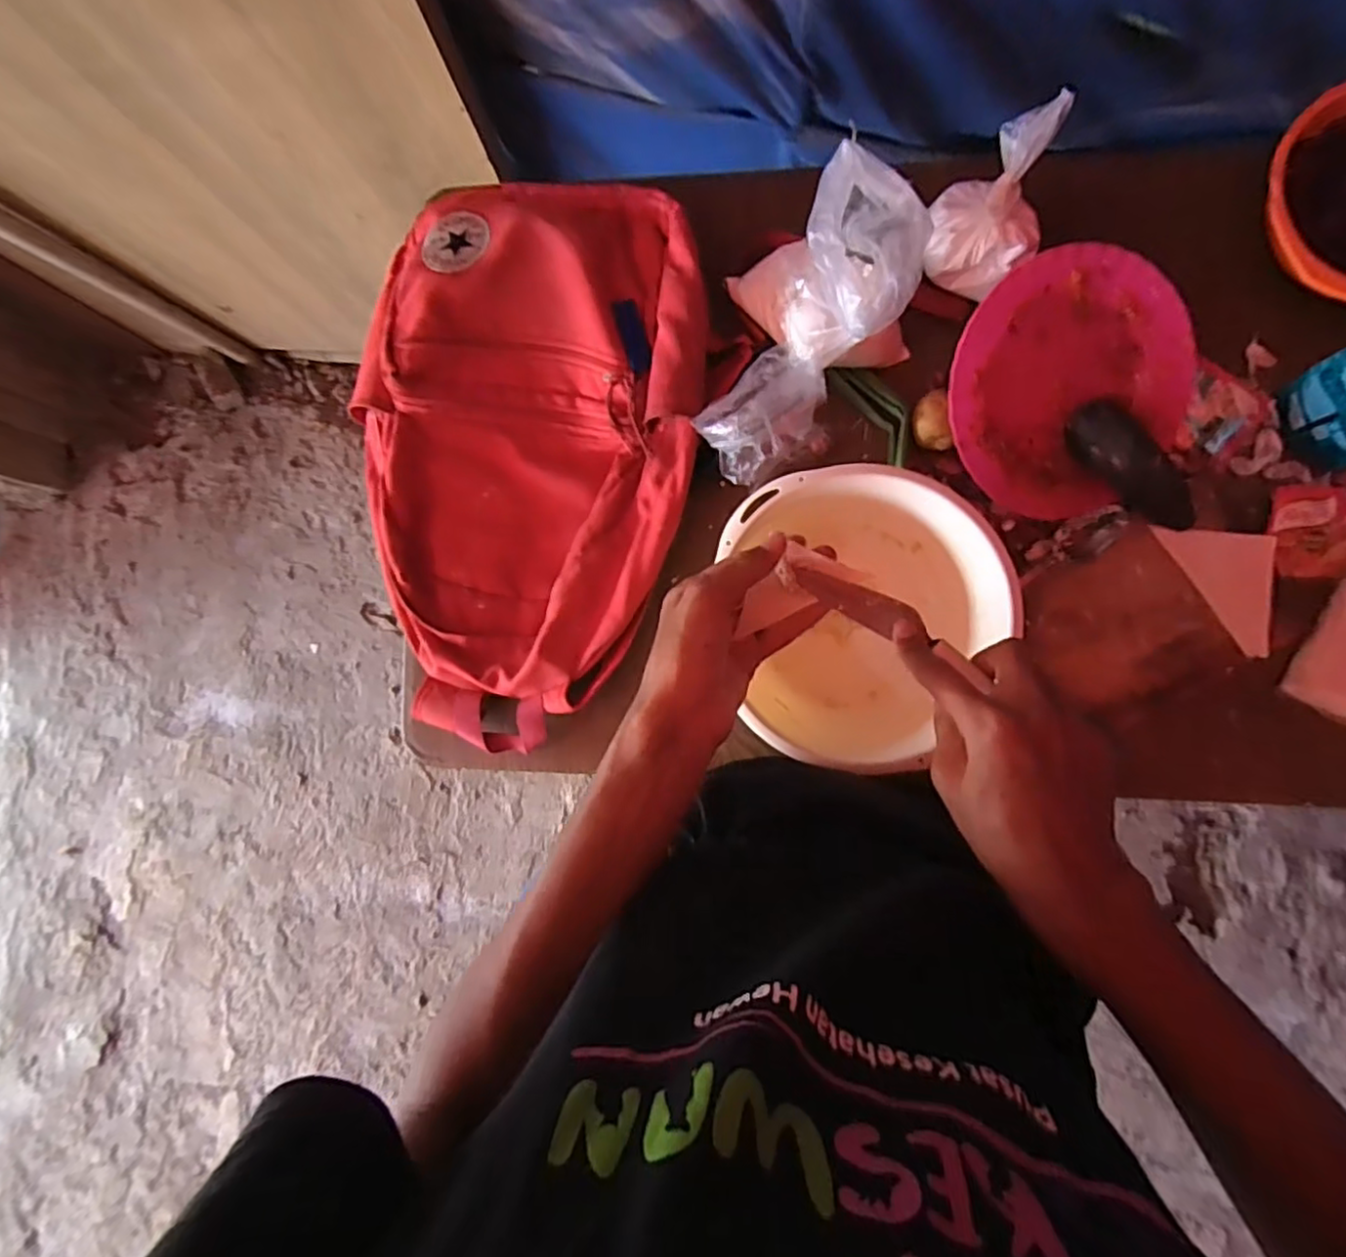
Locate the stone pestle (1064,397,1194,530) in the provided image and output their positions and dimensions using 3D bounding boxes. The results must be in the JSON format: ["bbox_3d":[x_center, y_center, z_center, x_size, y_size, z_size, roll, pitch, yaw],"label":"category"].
[{"bbox_3d":[0.402,-0.141,0.574,0.139,0.045,0.045,44,92,6],"label":"stone pestle"}]

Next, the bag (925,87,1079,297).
[{"bbox_3d":[0.268,-0.354,0.558,0.094,0.129,0.086,4,88,6],"label":"bag"}]

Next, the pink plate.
[{"bbox_3d":[0.344,-0.213,0.582,0.206,0.032,0.212,-30,106,3],"label":"pink plate"}]

